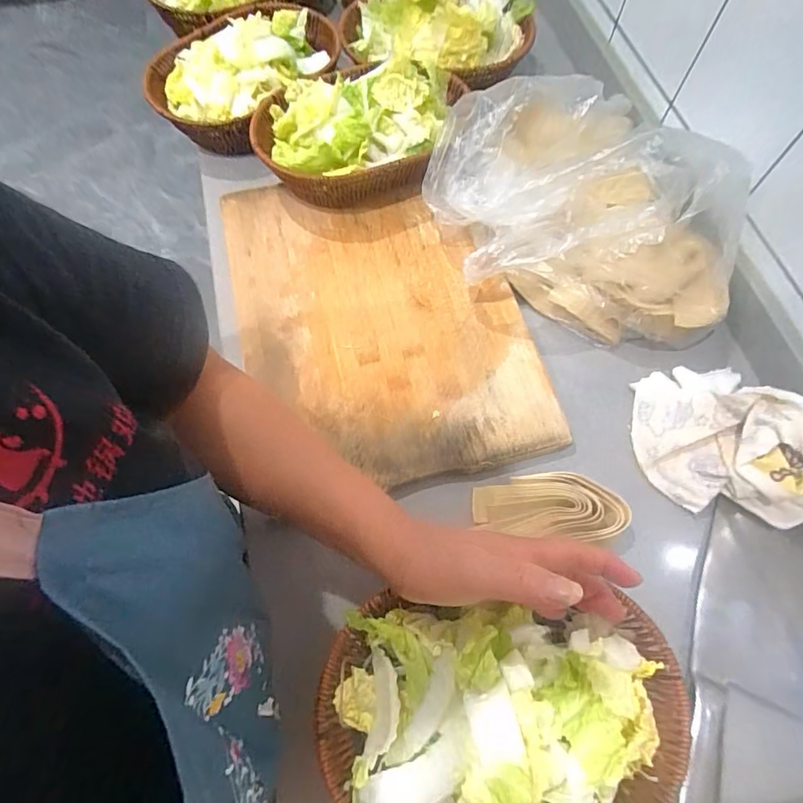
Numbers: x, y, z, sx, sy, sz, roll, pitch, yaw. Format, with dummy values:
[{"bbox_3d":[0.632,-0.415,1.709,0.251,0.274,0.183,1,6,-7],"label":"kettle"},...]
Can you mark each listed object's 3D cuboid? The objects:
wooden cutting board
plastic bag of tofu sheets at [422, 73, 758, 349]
[{"bbox_3d":[-0.027,-0.093,0.492,0.272,0.029,0.362,-13,65,-5],"label":"wooden cutting board"},{"bbox_3d":[0.158,-0.177,0.447,0.167,0.160,0.297,-42,74,-18],"label":"plastic bag of tofu sheets"}]

